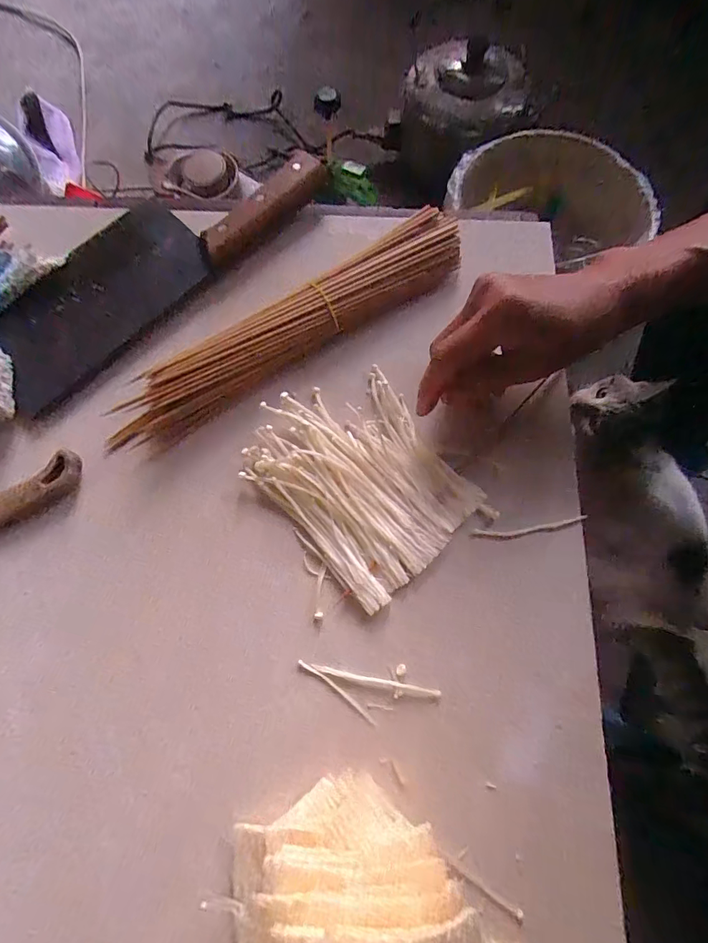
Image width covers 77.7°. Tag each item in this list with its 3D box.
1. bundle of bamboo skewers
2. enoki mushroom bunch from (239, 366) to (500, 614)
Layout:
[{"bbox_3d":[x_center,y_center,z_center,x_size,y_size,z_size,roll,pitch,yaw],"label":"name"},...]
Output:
[{"bbox_3d":[-0.041,-0.102,0.314,0.281,0.031,0.043,-34,79,-9],"label":"bundle of bamboo skewers"},{"bbox_3d":[0.005,0.003,0.297,0.115,0.016,0.142,-39,80,-10],"label":"enoki mushroom bunch"}]

